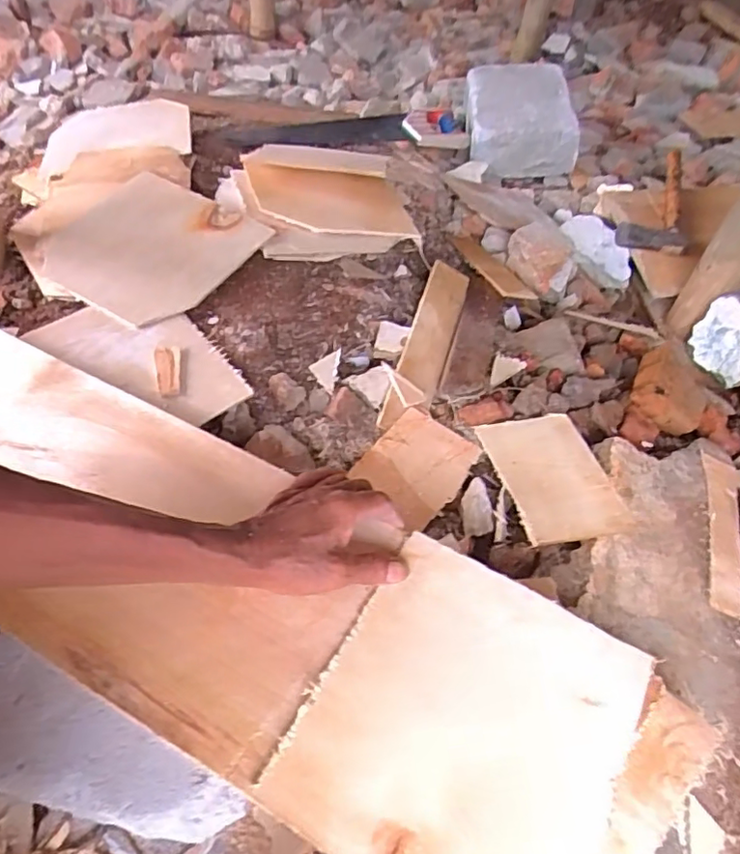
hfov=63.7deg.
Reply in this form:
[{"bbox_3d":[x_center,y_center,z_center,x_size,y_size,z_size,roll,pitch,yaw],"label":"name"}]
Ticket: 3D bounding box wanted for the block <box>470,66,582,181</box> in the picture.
[{"bbox_3d":[0.301,-0.620,1.212,0.206,0.142,0.220,3,51,-3],"label":"block"}]

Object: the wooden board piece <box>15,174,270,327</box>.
[{"bbox_3d":[-0.284,-0.233,0.746,0.256,0.016,0.224,31,70,13],"label":"wooden board piece"}]

